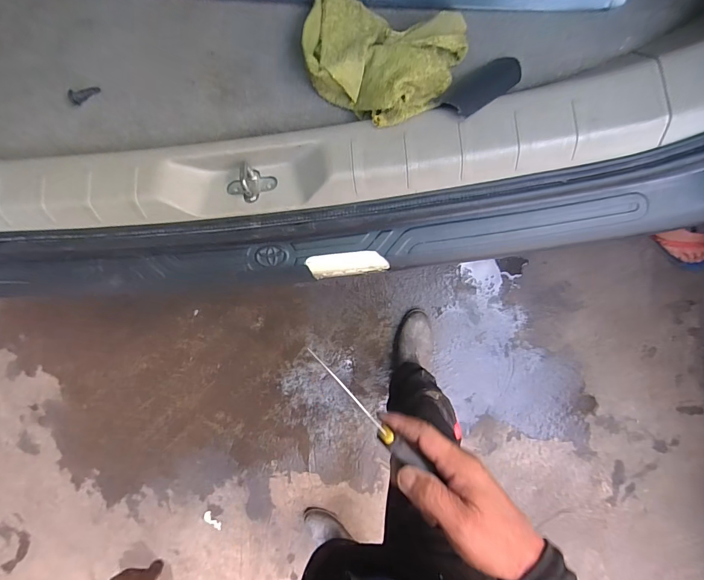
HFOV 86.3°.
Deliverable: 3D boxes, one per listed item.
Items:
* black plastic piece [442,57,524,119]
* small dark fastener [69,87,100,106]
[{"bbox_3d":[0.133,-0.210,0.388,0.088,0.021,0.041,-38,90,-10],"label":"black plastic piece"},{"bbox_3d":[-0.315,-0.231,0.443,0.033,0.009,0.013,-30,91,-14],"label":"small dark fastener"}]

